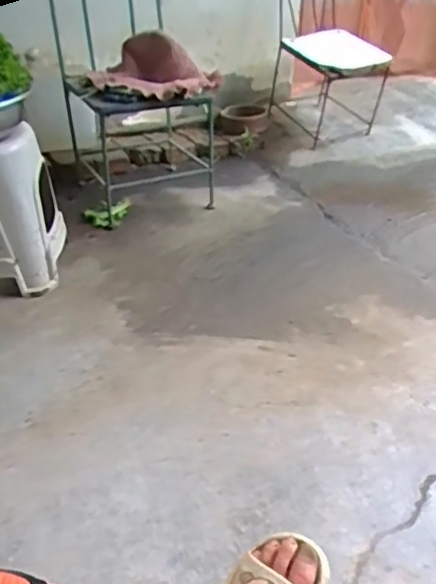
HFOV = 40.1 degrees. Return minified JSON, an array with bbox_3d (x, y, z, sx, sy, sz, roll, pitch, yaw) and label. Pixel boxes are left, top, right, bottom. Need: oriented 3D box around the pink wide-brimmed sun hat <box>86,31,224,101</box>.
[{"bbox_3d":[-0.147,-0.569,1.500,0.311,0.141,0.295,1,36,-1],"label":"pink wide-brimmed sun hat"}]

